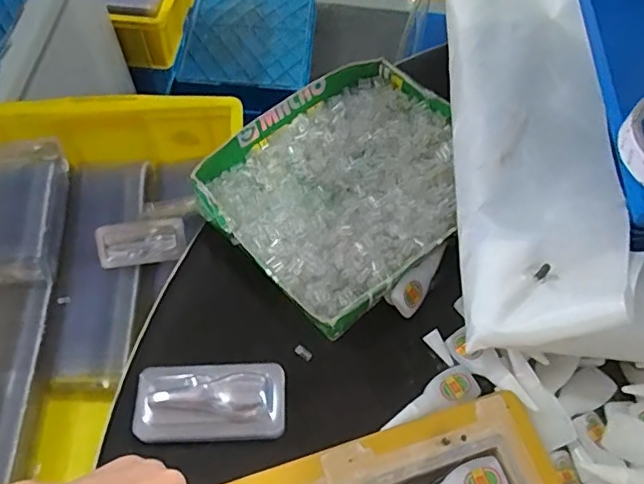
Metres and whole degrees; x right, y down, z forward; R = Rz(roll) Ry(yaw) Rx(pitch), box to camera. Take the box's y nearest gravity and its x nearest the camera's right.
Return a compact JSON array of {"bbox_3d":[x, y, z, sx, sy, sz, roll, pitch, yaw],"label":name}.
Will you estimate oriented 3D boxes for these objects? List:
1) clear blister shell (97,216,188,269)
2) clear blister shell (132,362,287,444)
[{"bbox_3d":[-0.242,0.002,0.759,0.116,0.016,0.056,-7,100,-3],"label":"clear blister shell"},{"bbox_3d":[-0.087,0.123,0.436,0.115,0.017,0.058,0,60,-3],"label":"clear blister shell"}]

